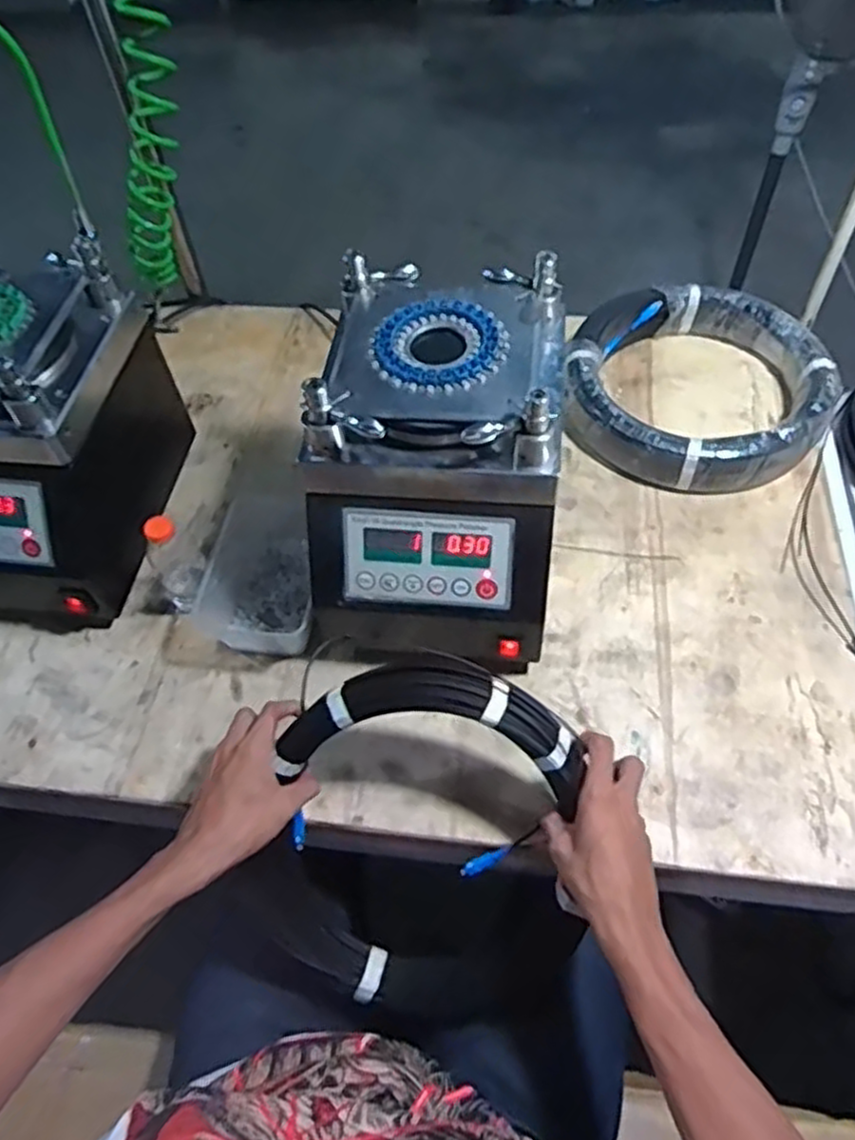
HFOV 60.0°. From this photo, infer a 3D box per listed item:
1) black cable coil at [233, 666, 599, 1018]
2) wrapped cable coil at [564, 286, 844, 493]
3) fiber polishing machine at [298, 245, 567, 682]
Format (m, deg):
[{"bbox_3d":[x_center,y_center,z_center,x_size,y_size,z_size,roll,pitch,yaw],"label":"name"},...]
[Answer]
[{"bbox_3d":[-0.020,0.226,0.631,0.286,0.042,0.299,1,97,8],"label":"black cable coil"},{"bbox_3d":[0.335,-0.228,0.921,0.309,0.070,0.301,-2,56,3],"label":"wrapped cable coil"},{"bbox_3d":[0.017,-0.086,0.718,0.216,0.287,0.277,7,57,10],"label":"fiber polishing machine"}]

